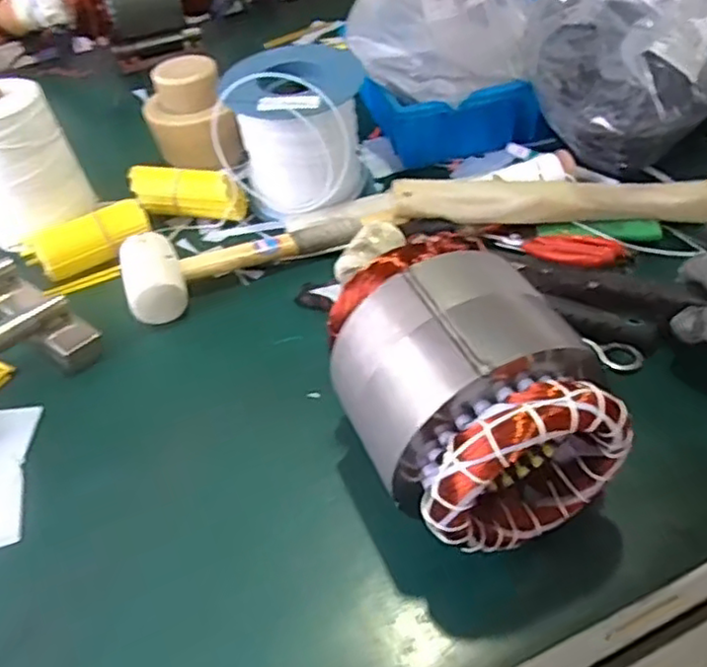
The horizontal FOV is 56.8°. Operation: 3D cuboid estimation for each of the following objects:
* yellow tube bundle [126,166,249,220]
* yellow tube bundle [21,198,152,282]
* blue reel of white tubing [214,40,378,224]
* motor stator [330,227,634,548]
[{"bbox_3d":[-0.189,-0.160,0.741,0.134,0.048,0.043,9,46,-3],"label":"yellow tube bundle"},{"bbox_3d":[-0.282,-0.102,0.696,0.129,0.043,0.045,-30,49,-22],"label":"yellow tube bundle"},{"bbox_3d":[-0.060,-0.230,0.738,0.151,0.145,0.161,9,47,15],"label":"blue reel of white tubing"},{"bbox_3d":[0.072,0.042,0.445,0.140,0.152,0.178,-21,47,-14],"label":"motor stator"}]

